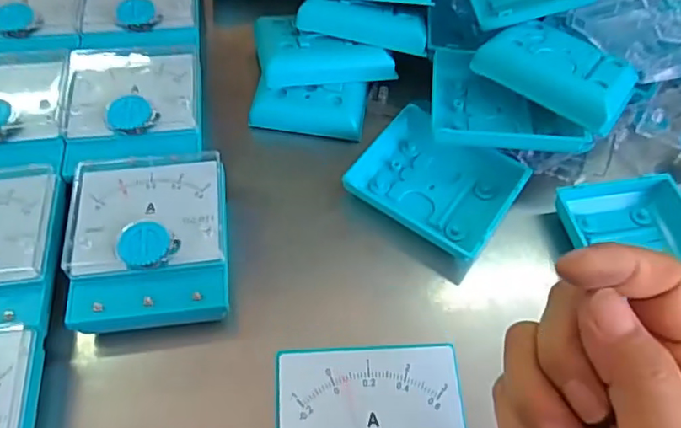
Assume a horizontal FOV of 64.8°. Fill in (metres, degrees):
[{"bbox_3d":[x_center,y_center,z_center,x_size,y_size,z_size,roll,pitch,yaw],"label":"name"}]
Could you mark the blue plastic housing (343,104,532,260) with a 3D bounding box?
[{"bbox_3d":[0.075,-0.028,0.411,0.113,0.020,0.095,33,64,15],"label":"blue plastic housing"}]

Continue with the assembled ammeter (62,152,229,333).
[{"bbox_3d":[-0.127,0.017,0.364,0.100,0.042,0.122,-6,60,-6],"label":"assembled ammeter"}]

